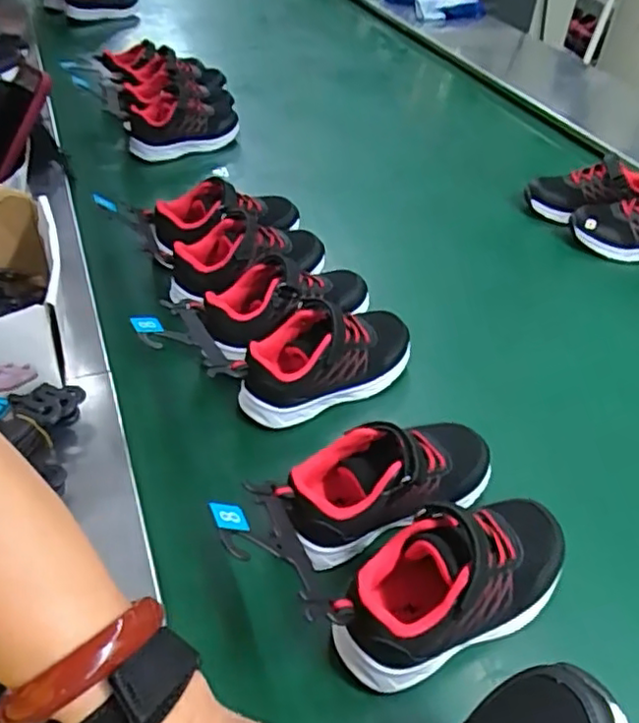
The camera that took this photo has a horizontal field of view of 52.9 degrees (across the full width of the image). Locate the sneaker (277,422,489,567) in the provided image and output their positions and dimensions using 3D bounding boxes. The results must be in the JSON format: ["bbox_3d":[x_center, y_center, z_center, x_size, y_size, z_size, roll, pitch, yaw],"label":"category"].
[{"bbox_3d":[0.048,0.080,0.452,0.180,0.076,0.071,-17,47,-26],"label":"sneaker"}]

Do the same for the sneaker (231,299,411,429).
[{"bbox_3d":[0.007,0.000,0.566,0.169,0.088,0.070,-22,49,-29],"label":"sneaker"}]

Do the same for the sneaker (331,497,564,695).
[{"bbox_3d":[0.087,0.131,0.398,0.167,0.076,0.069,-18,46,-22],"label":"sneaker"}]

